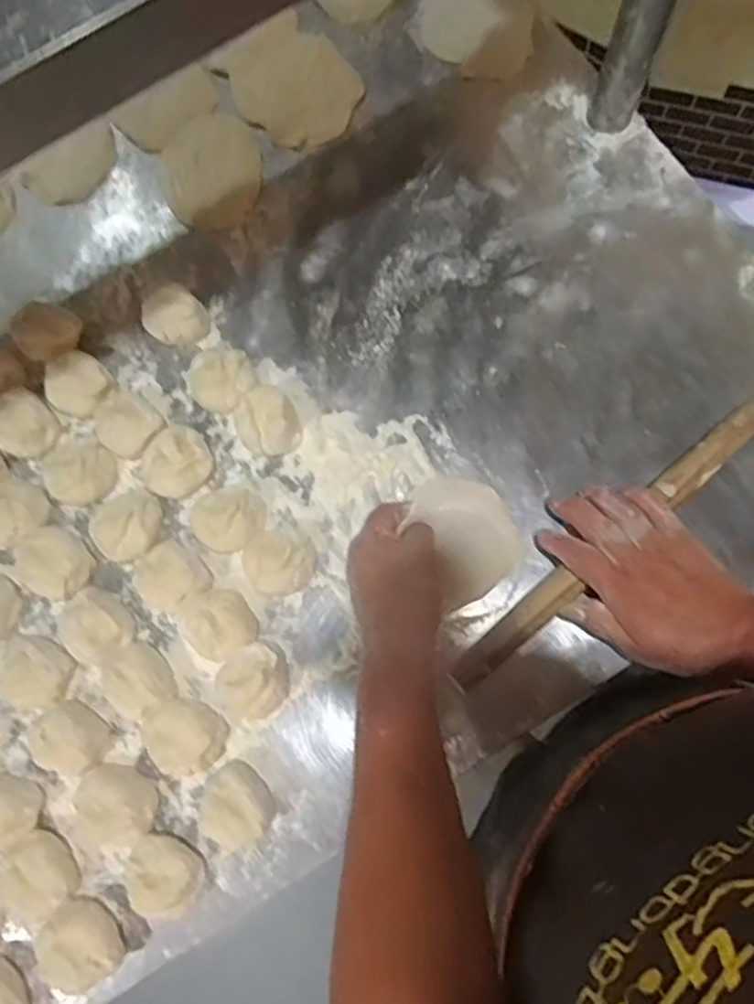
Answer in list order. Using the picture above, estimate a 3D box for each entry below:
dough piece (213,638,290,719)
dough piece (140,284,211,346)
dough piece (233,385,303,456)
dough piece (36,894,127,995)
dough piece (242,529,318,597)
[{"bbox_3d":[-0.089,0.129,0.495,0.053,0.038,0.049,-1,78,2],"label":"dough piece"},{"bbox_3d":[-0.167,-0.153,0.574,0.052,0.039,0.043,-37,79,-5],"label":"dough piece"},{"bbox_3d":[-0.086,-0.063,0.539,0.047,0.034,0.050,-1,77,4],"label":"dough piece"},{"bbox_3d":[-0.203,0.298,0.463,0.051,0.032,0.052,-1,77,4],"label":"dough piece"},{"bbox_3d":[-0.075,0.047,0.527,0.052,0.033,0.048,-1,77,4],"label":"dough piece"}]

